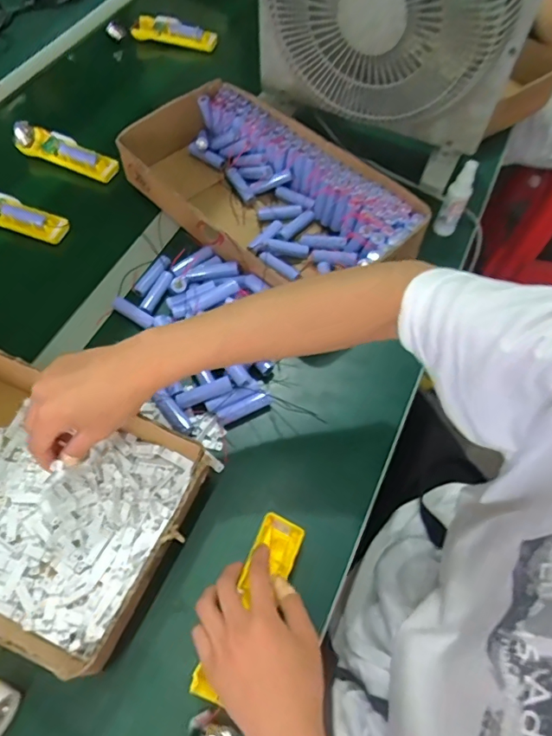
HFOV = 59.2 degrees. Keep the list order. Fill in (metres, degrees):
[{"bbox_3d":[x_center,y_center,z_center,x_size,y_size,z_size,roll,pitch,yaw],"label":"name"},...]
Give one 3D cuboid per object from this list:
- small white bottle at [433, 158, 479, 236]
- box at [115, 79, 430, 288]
[{"bbox_3d":[0.257,-0.240,0.692,0.031,0.102,0.037,21,62,9],"label":"small white bottle"},{"bbox_3d":[-0.016,-0.245,0.695,0.416,0.077,0.226,41,67,18],"label":"box"}]

